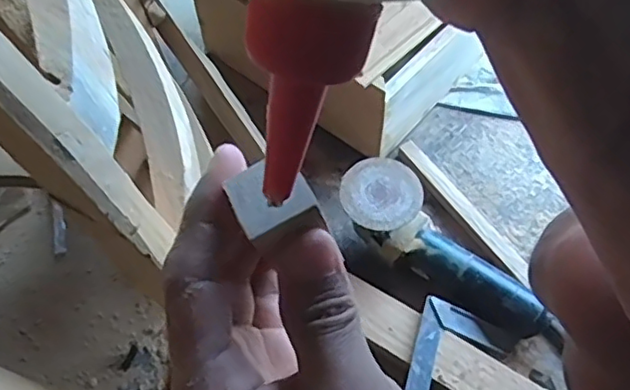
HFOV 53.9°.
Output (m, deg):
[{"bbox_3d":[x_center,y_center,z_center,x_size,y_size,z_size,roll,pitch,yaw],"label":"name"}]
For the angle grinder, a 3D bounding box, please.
[{"bbox_3d":[0.147,0.068,0.752,0.282,0.073,0.087,41,65,2],"label":"angle grinder"}]

